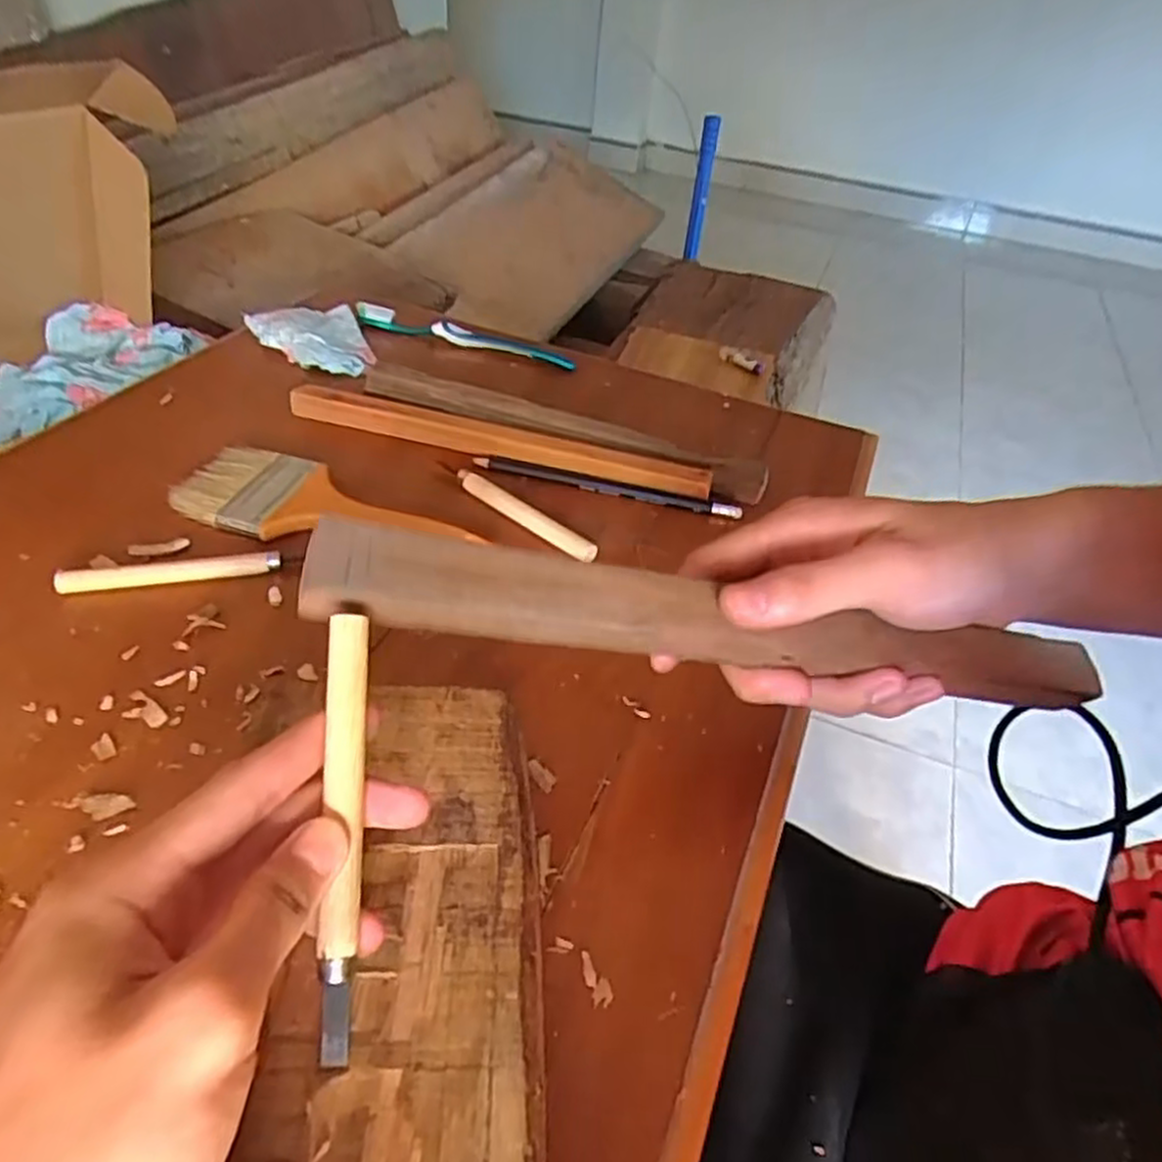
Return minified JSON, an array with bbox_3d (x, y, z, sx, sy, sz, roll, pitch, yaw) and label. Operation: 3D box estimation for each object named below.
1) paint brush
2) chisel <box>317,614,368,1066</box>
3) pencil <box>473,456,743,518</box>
[{"bbox_3d":[-0.146,-0.042,0.439,0.176,0.017,0.065,16,43,10],"label":"paint brush"},{"bbox_3d":[-0.071,0.074,0.227,0.012,0.017,0.127,0,81,-7],"label":"chisel"},{"bbox_3d":[0.016,-0.060,0.483,0.172,0.008,0.010,13,43,7],"label":"pencil"}]

